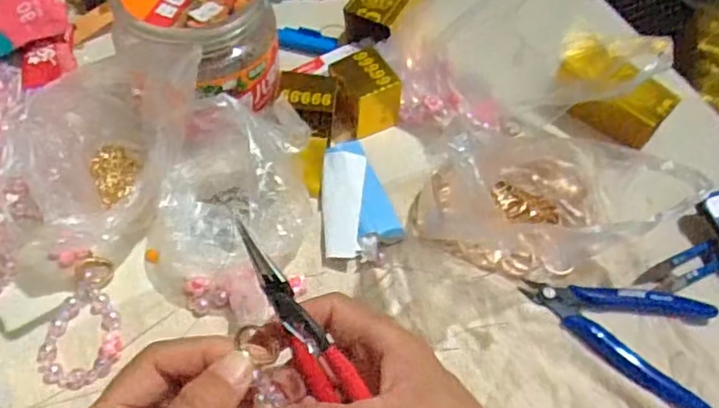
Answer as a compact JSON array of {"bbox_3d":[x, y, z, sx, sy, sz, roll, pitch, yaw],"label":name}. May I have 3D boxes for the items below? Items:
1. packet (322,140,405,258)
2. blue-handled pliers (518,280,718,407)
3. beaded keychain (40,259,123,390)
[{"bbox_3d":[0.000,-0.008,0.416,0.049,0.013,0.102,-2,55,-6],"label":"packet"},{"bbox_3d":[0.160,0.073,0.373,0.113,0.009,0.077,23,56,11],"label":"blue-handled pliers"},{"bbox_3d":[-0.165,0.067,0.354,0.045,0.008,0.082,-15,57,-14],"label":"beaded keychain"}]

